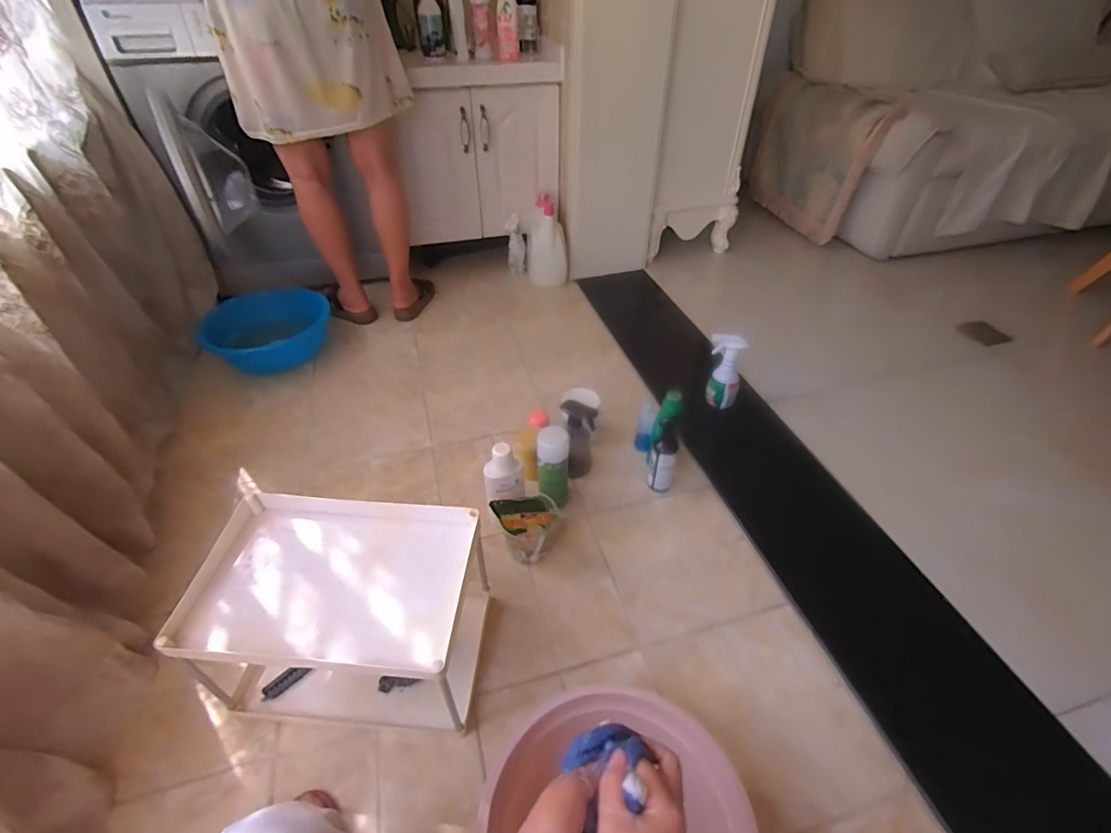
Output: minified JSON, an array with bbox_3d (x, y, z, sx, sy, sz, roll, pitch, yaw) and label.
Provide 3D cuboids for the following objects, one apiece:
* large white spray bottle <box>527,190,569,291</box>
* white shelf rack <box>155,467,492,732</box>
[{"bbox_3d":[-0.027,-0.606,1.827,0.141,0.261,0.110,0,42,-2],"label":"large white spray bottle"},{"bbox_3d":[-0.333,0.309,0.826,0.417,0.260,0.258,3,43,4],"label":"white shelf rack"}]

